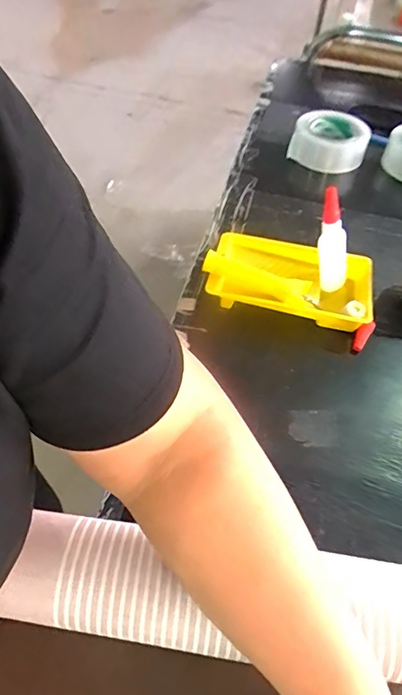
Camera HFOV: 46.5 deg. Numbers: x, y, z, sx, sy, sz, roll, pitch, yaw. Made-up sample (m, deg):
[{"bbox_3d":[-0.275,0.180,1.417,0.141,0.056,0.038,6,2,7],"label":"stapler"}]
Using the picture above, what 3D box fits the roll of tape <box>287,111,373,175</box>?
[{"bbox_3d":[0.226,-0.365,0.821,0.125,0.057,0.125,2,53,-3],"label":"roll of tape"}]

